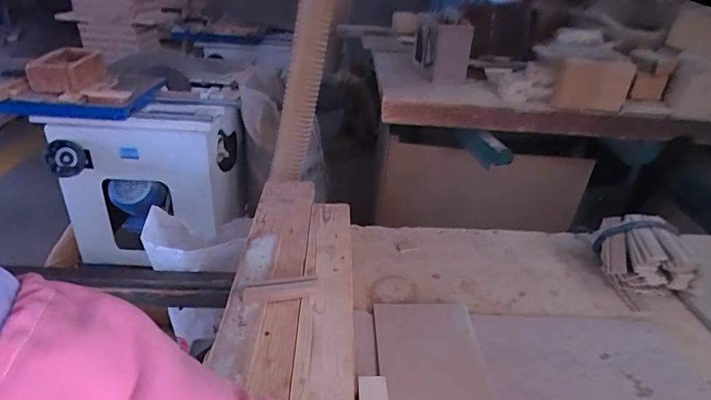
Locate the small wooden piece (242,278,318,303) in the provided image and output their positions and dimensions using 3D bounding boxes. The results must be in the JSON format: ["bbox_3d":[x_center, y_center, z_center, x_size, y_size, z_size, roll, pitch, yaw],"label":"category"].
[{"bbox_3d":[-0.105,0.127,0.650,0.105,0.014,0.030,-4,30,-16],"label":"small wooden piece"}]

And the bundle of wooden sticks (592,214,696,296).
[{"bbox_3d":[0.492,0.094,0.788,0.123,0.092,0.136,10,29,8],"label":"bundle of wooden sticks"}]

